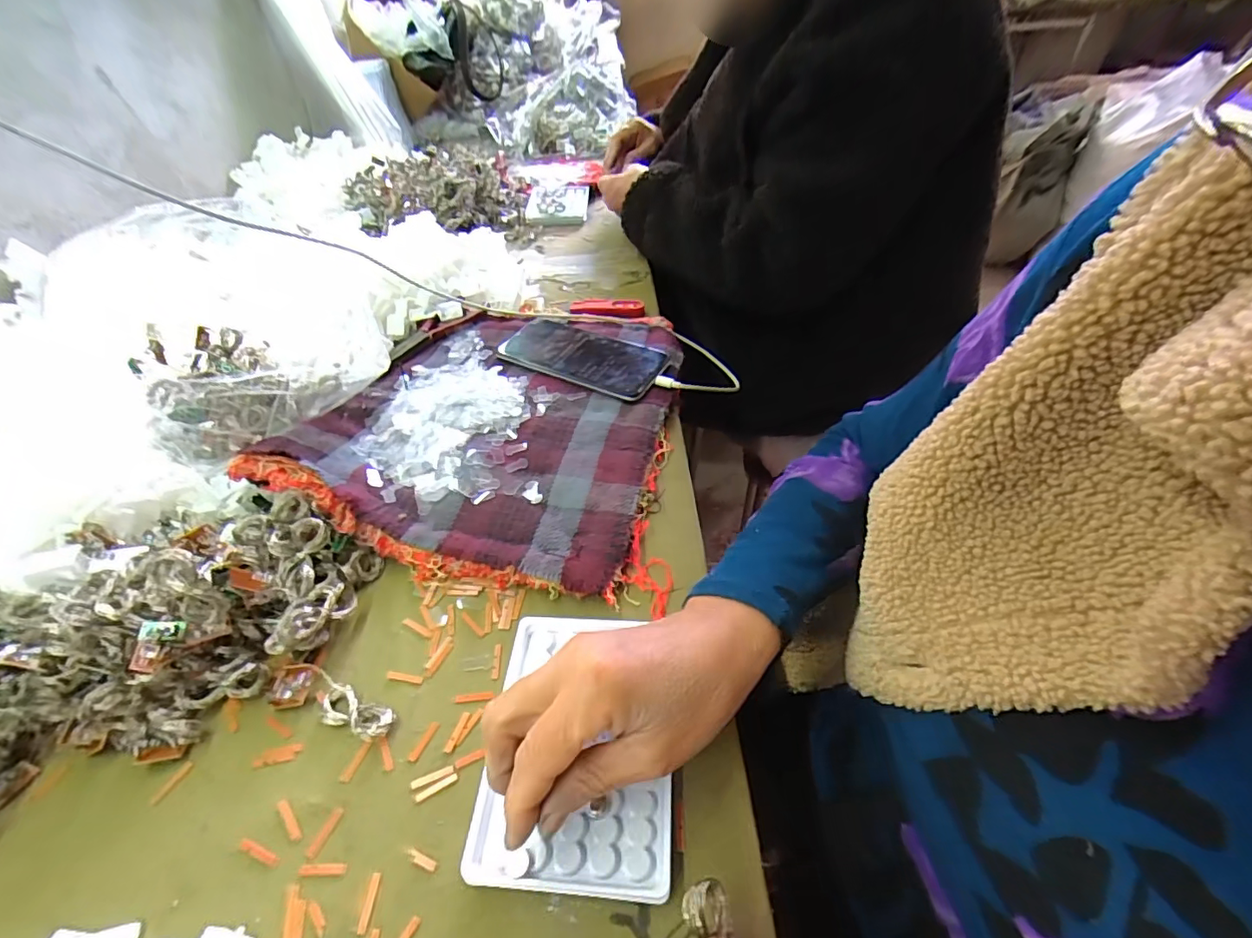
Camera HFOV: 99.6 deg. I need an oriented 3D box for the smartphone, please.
[{"bbox_3d":[-0.042,-0.112,0.517,0.160,0.010,0.080,21,51,20],"label":"smartphone"}]

